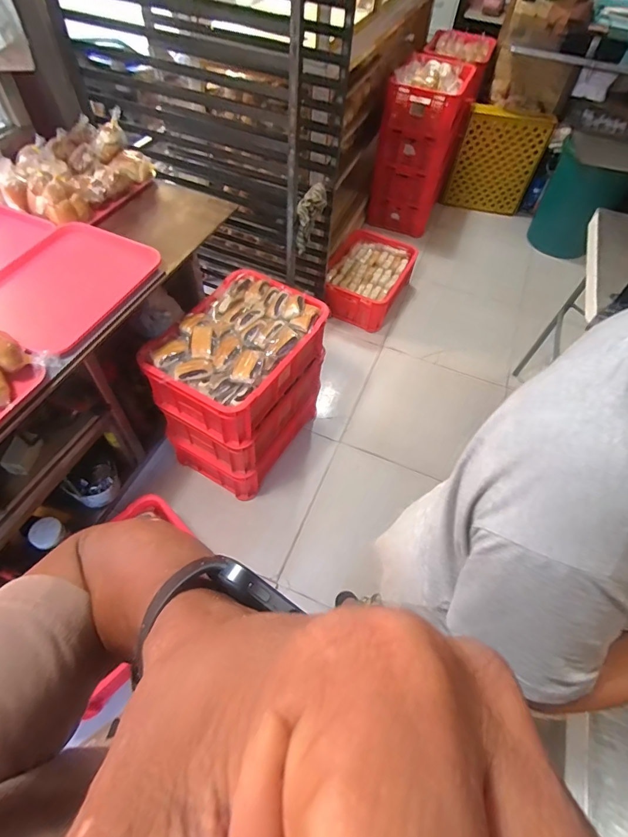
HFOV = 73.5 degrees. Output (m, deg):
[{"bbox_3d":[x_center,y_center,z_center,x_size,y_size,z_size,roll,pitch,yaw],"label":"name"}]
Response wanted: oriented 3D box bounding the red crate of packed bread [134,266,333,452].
[{"bbox_3d":[-0.235,-0.205,1.313,0.356,0.223,0.501,28,58,15],"label":"red crate of packed bread"}]

